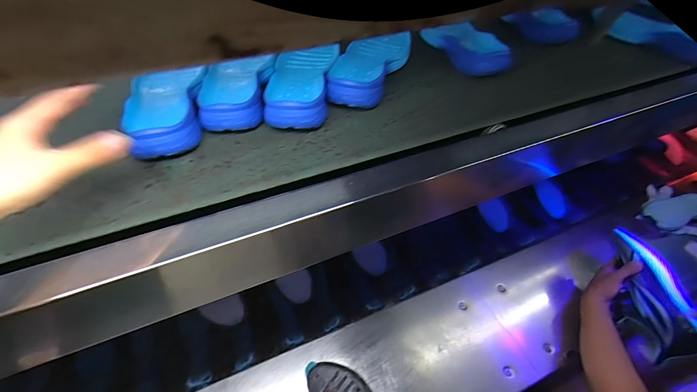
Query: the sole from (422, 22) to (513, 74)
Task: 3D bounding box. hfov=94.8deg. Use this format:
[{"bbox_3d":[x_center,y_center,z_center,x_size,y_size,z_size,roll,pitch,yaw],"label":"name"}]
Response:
[{"bbox_3d":[0.205,-0.259,0.553,0.092,0.038,0.178,-13,51,-14],"label":"sole"}]

